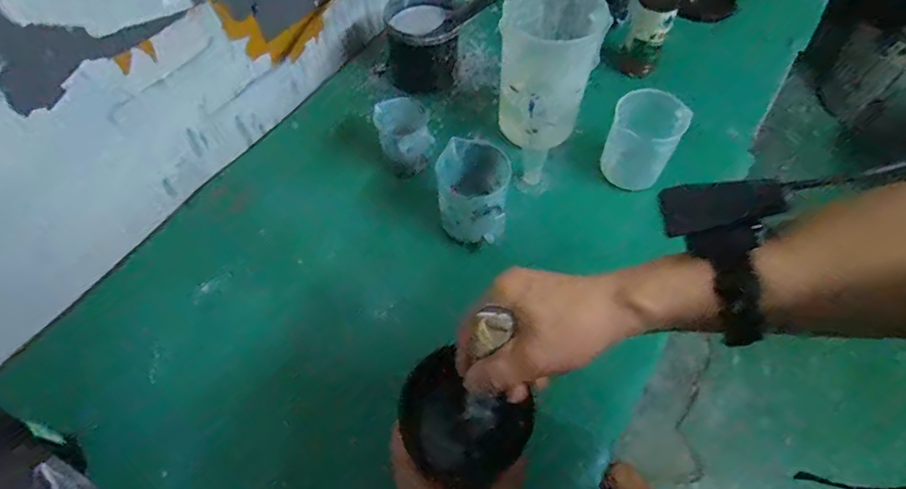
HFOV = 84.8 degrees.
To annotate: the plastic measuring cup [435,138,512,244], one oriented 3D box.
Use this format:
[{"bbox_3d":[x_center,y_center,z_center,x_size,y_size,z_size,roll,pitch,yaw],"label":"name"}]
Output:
[{"bbox_3d":[0.024,-0.066,0.653,0.094,0.099,0.098,-1,58,1],"label":"plastic measuring cup"}]

